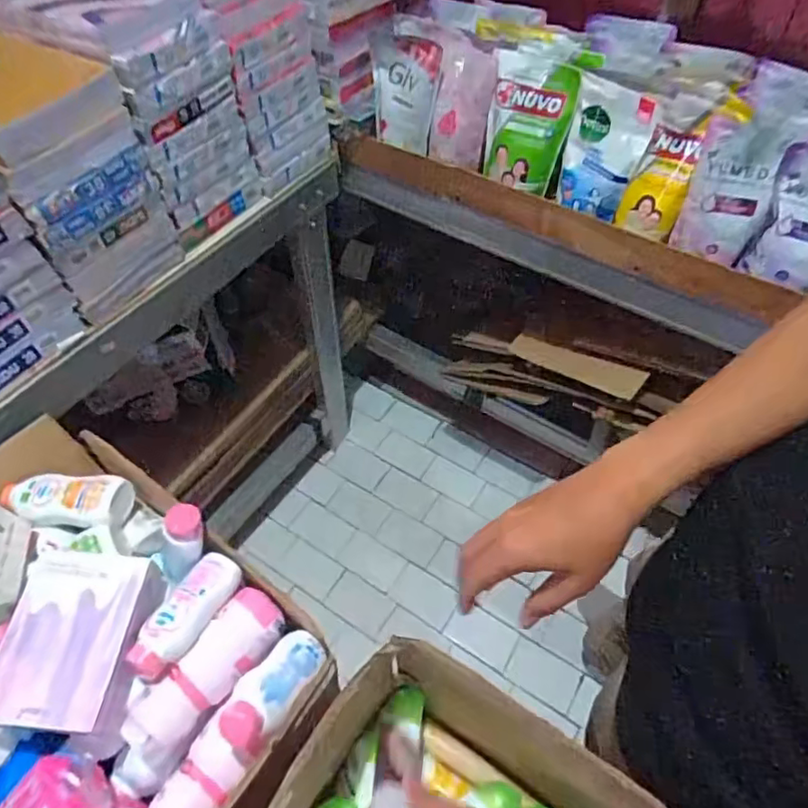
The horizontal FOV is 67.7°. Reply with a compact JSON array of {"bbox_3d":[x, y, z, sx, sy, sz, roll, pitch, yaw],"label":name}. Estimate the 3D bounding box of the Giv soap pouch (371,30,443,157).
[{"bbox_3d":[-0.004,-0.497,0.968,0.129,0.163,0.022,26,41,26],"label":"Giv soap pouch"}]

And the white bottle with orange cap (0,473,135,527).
[{"bbox_3d":[-0.386,0.110,0.685,0.168,0.038,0.055,1,67,12],"label":"white bottle with orange cap"}]

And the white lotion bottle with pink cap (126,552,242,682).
[{"bbox_3d":[-0.205,0.198,0.570,0.045,0.029,0.123,23,55,16],"label":"white lotion bottle with pink cap"}]

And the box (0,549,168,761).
[{"bbox_3d":[-0.303,0.229,0.569,0.114,0.081,0.157,2,52,1],"label":"box"}]

